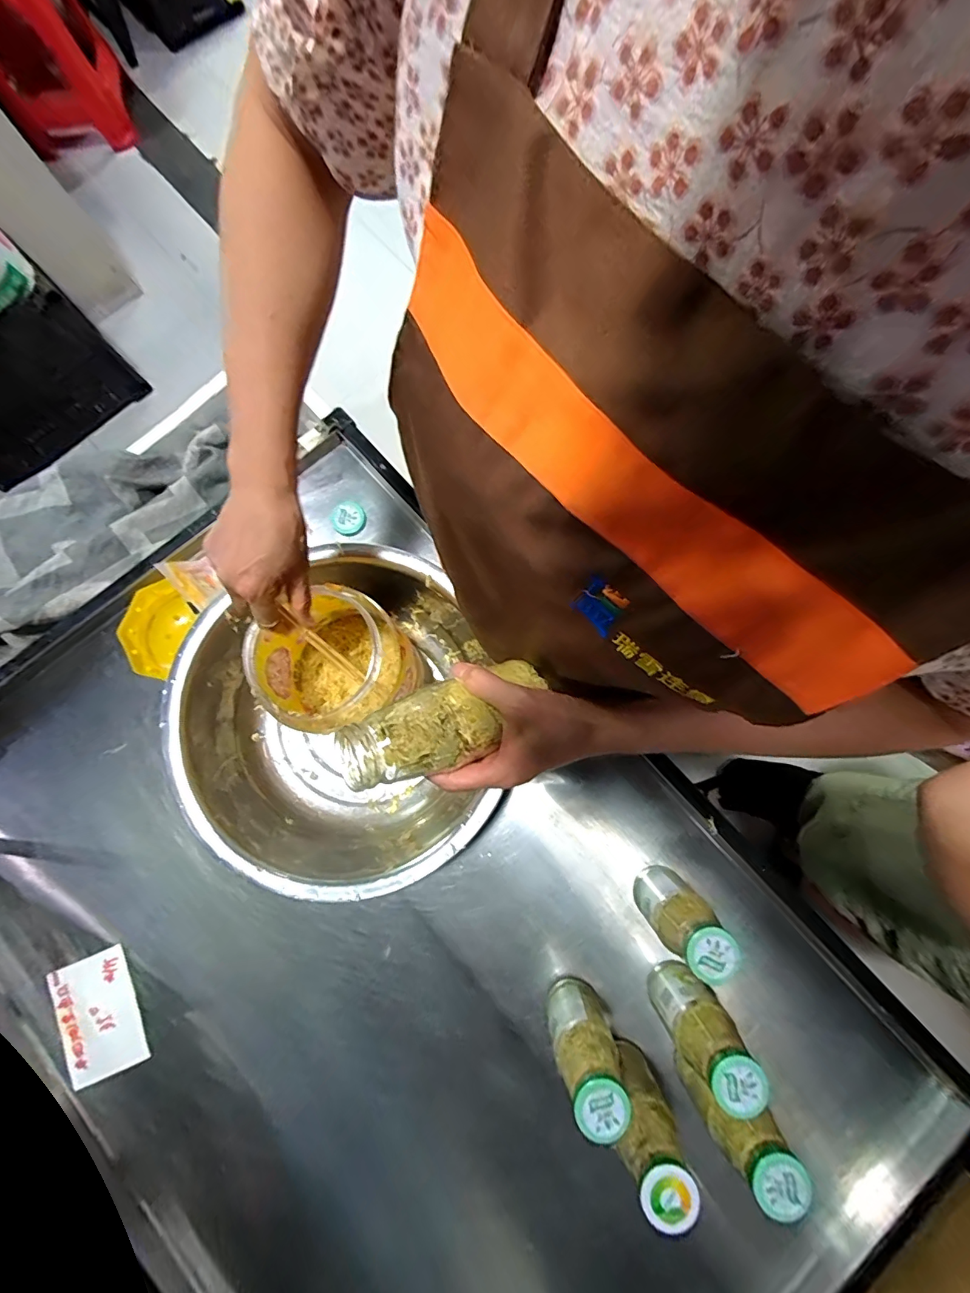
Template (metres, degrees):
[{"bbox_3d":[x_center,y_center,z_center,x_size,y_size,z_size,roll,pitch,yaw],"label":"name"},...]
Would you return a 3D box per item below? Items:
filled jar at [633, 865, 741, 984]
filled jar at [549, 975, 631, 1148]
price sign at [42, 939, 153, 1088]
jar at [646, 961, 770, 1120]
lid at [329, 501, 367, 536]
[{"bbox_3d":[0.212,0.293,0.519,0.054,0.176,0.063,42,83,7],"label":"filled jar"},{"bbox_3d":[0.104,0.413,0.492,0.058,0.166,0.049,-22,80,-3],"label":"filled jar"},{"bbox_3d":[-0.458,0.435,0.556,0.087,0.004,0.131,-24,80,-6],"label":"price sign"},{"bbox_3d":[0.223,0.395,0.494,0.061,0.173,0.050,-27,80,-4],"label":"jar"},{"bbox_3d":[-0.199,-0.188,0.686,0.049,0.009,0.048,0,80,1],"label":"lid"}]

